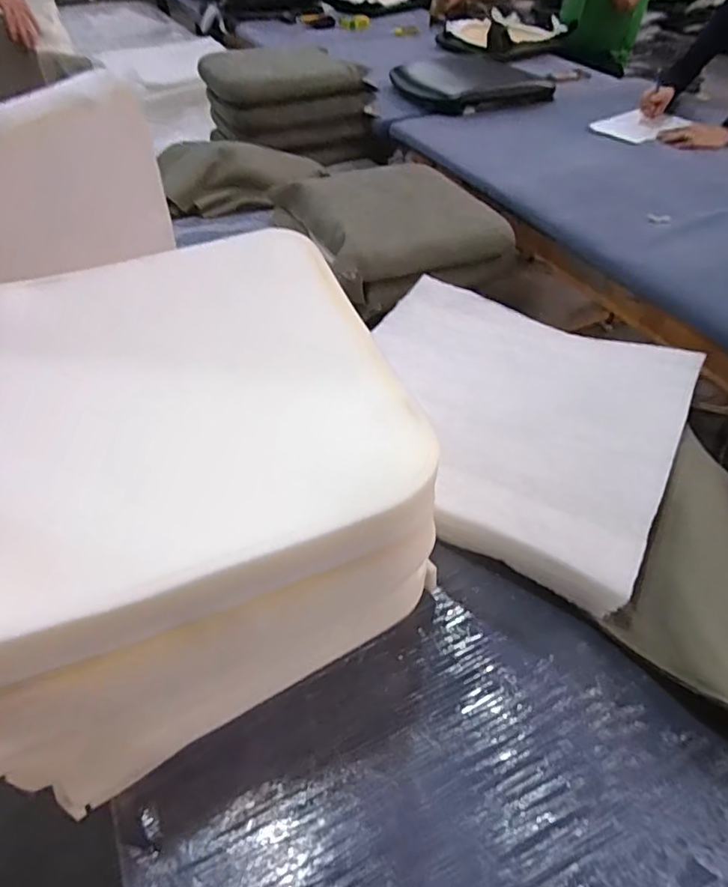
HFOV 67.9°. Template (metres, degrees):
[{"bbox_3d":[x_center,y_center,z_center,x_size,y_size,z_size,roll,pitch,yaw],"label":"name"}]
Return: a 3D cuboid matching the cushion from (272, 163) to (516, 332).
[{"bbox_3d":[0.057,-0.510,1.236,0.424,0.109,0.482,-20,51,-18],"label":"cushion"}]

